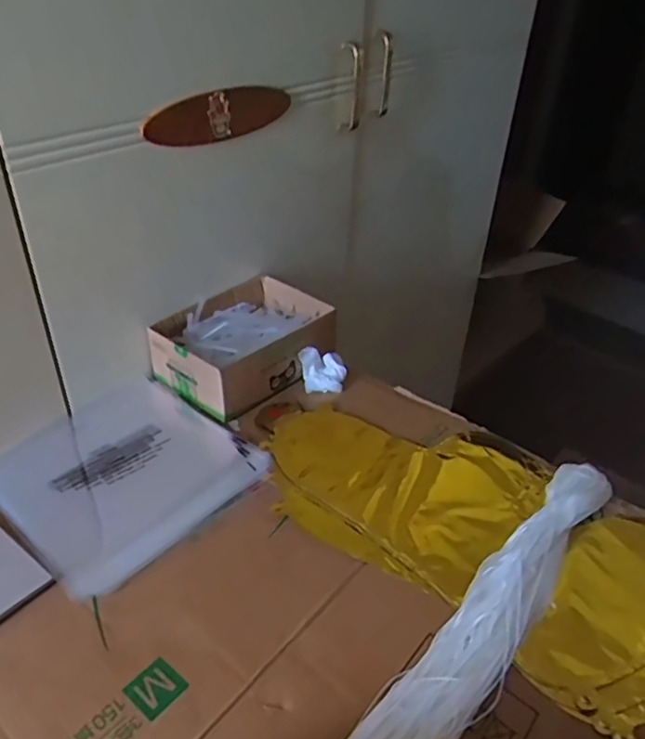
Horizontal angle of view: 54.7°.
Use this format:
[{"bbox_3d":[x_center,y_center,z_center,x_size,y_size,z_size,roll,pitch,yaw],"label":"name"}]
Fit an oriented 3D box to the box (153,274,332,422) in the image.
[{"bbox_3d":[-0.092,-0.034,0.743,0.147,0.065,0.193,29,44,30],"label":"box"}]

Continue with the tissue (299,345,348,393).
[{"bbox_3d":[0.001,0.000,0.712,0.051,0.036,0.040,-3,37,-8],"label":"tissue"}]

